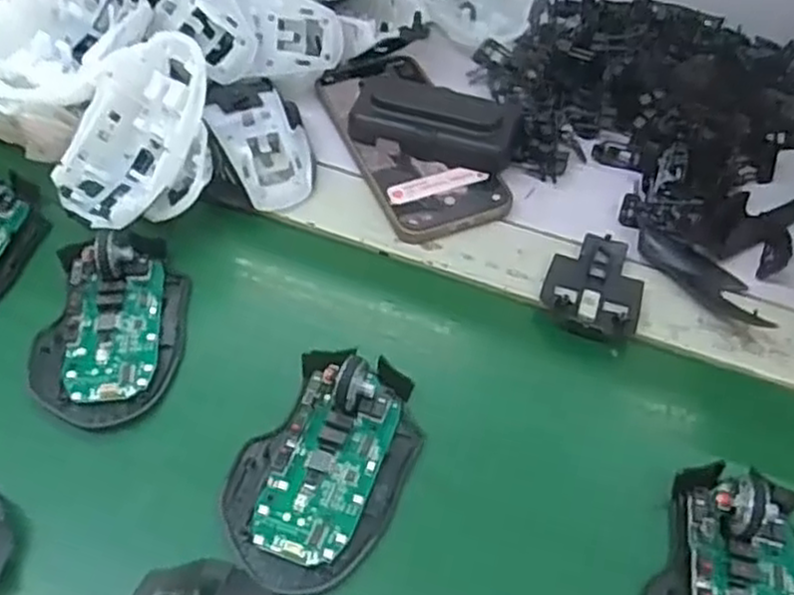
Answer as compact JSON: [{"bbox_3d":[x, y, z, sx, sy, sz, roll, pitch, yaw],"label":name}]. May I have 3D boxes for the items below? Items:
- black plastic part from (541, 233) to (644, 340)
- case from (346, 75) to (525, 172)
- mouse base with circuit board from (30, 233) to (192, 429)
[{"bbox_3d":[0.110,-0.006,0.414,0.051,0.009,0.067,16,54,10],"label":"black plastic part"},{"bbox_3d":[0.024,-0.111,0.474,0.104,0.025,0.051,16,54,10],"label":"case"},{"bbox_3d":[-0.148,0.010,0.382,0.073,0.025,0.110,-3,53,-4],"label":"mouse base with circuit board"}]

